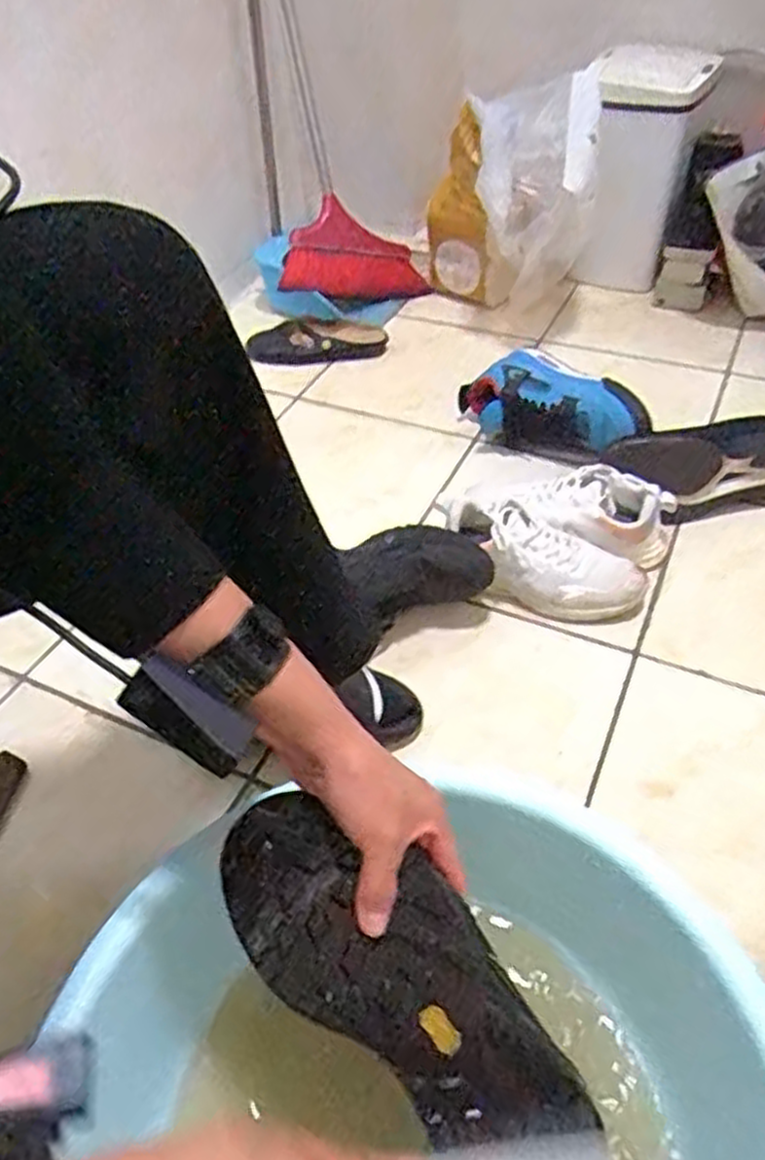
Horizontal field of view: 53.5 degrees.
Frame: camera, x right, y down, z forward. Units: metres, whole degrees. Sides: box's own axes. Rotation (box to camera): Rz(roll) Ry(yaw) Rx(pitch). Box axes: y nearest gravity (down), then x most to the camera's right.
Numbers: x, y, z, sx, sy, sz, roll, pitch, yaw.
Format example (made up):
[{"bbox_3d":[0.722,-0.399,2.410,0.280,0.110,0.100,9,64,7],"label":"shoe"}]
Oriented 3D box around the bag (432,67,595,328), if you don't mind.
[{"bbox_3d":[0.209,-0.611,1.294,0.269,0.328,0.302,0,46,6],"label":"bag"}]

